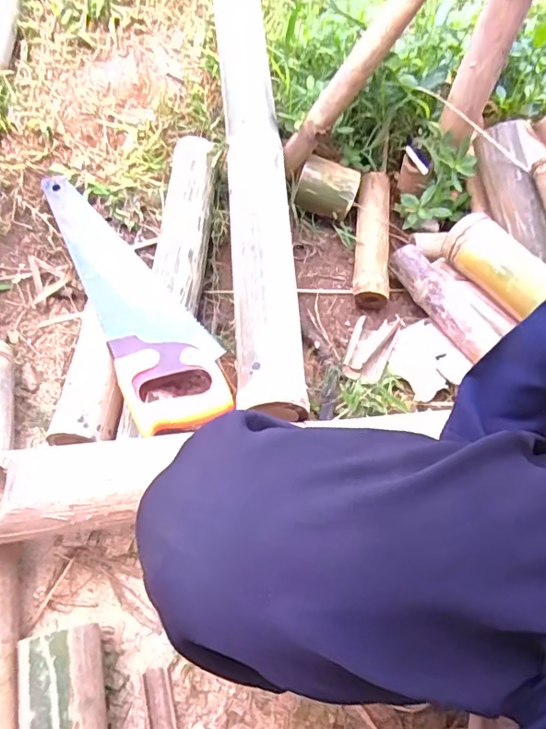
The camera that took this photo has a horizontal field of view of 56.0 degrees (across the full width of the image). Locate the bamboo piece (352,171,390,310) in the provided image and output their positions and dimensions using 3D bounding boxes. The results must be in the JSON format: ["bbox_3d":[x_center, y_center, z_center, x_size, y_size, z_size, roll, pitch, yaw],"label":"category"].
[{"bbox_3d":[0.158,-0.203,0.829,0.055,0.058,0.236,6,63,0],"label":"bamboo piece"}]

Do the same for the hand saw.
[{"bbox_3d":[-0.201,-0.122,0.713,0.122,0.020,0.505,-23,60,-14],"label":"hand saw"}]

